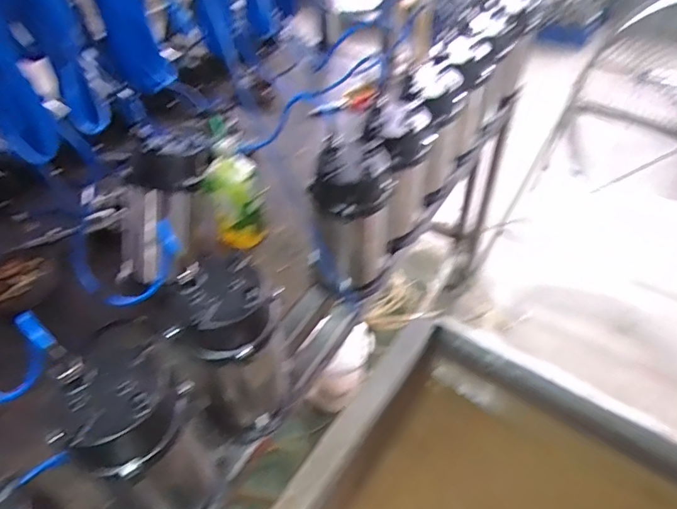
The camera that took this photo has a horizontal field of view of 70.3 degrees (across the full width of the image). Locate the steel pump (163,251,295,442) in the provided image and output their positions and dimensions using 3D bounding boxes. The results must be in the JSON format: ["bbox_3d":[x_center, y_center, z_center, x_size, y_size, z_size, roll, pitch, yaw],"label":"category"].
[{"bbox_3d":[-0.133,0.139,0.649,0.131,0.261,0.115,-16,47,-13],"label":"steel pump"}]

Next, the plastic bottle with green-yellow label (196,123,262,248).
[{"bbox_3d":[-0.198,-0.095,0.938,0.096,0.173,0.061,-13,47,-9],"label":"plastic bottle with green-yellow label"}]

